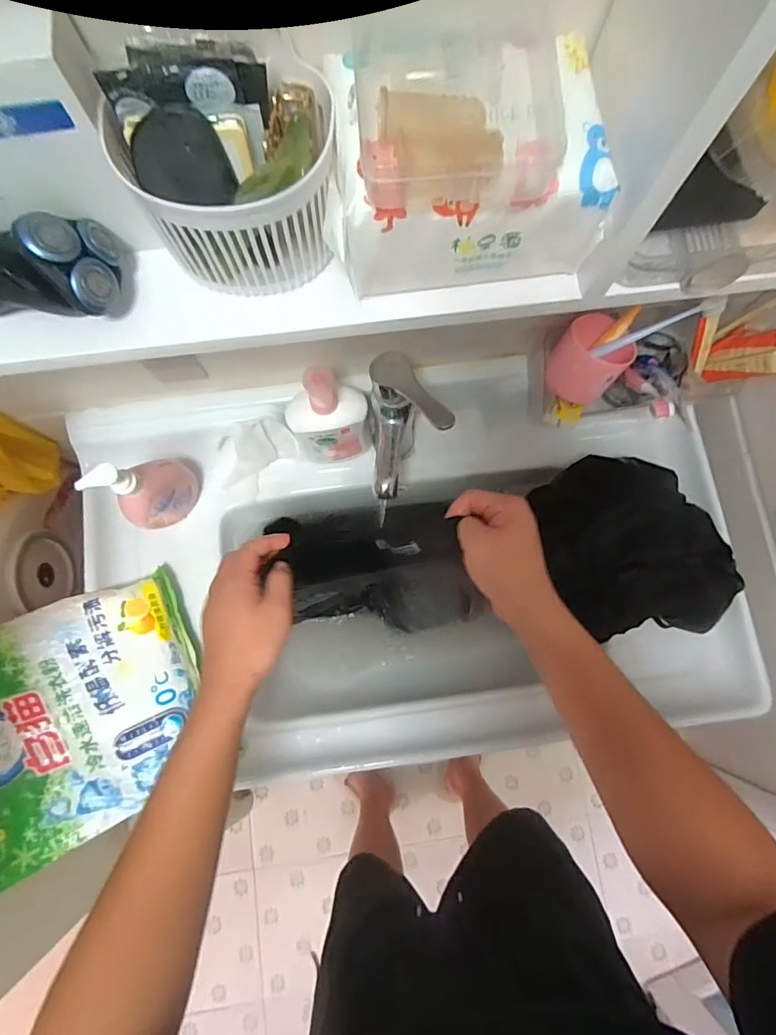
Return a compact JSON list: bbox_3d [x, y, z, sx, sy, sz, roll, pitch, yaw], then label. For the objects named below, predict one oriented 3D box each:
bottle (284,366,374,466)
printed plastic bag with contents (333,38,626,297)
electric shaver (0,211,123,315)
[{"bbox_3d":[-0.071,-0.118,0.604,0.098,0.170,0.058,-19,80,-4],"label":"bottle"},{"bbox_3d":[0.045,-0.201,0.288,0.156,0.095,0.088,-8,79,-2],"label":"printed plastic bag with contents"},{"bbox_3d":[-0.247,-0.153,0.300,0.157,0.045,0.059,1,79,0],"label":"electric shaver"}]

